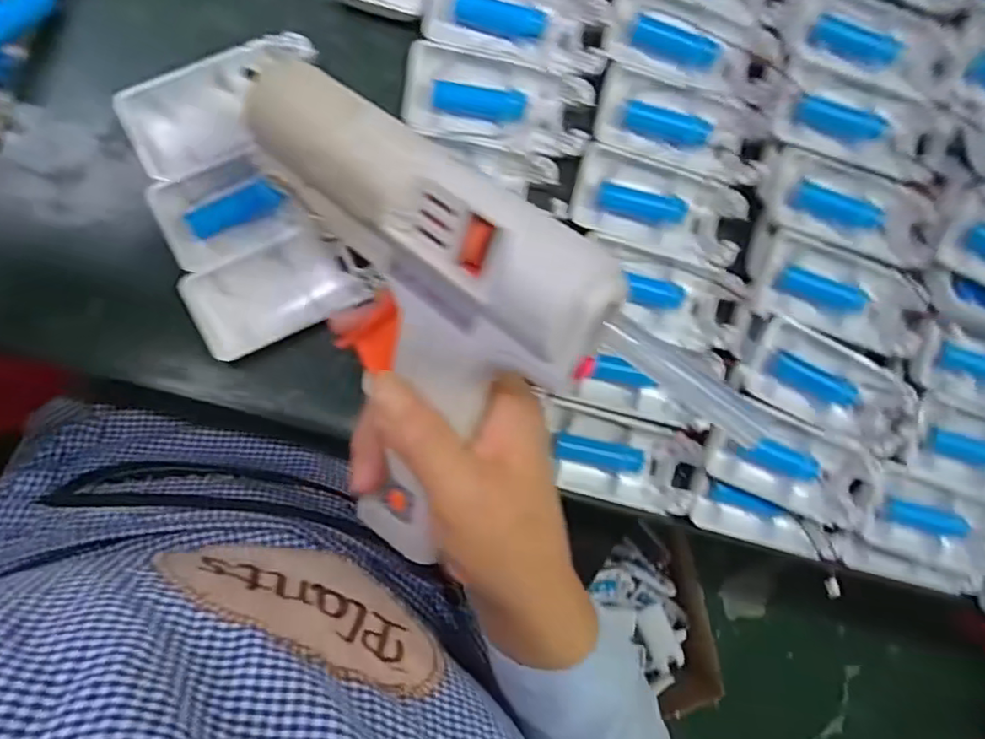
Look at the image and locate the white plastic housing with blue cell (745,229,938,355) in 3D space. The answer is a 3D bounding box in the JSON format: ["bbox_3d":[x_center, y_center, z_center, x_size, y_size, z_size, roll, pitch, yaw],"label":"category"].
[{"bbox_3d":[0.191,-0.039,0.327,0.097,0.016,0.044,17,87,-9],"label":"white plastic housing with blue cell"}]

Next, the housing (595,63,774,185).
[{"bbox_3d":[0.103,-0.130,0.329,0.093,0.014,0.046,14,87,-9],"label":"housing"}]

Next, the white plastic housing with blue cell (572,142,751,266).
[{"bbox_3d":[0.091,-0.088,0.331,0.092,0.019,0.042,14,87,-9],"label":"white plastic housing with blue cell"}]

